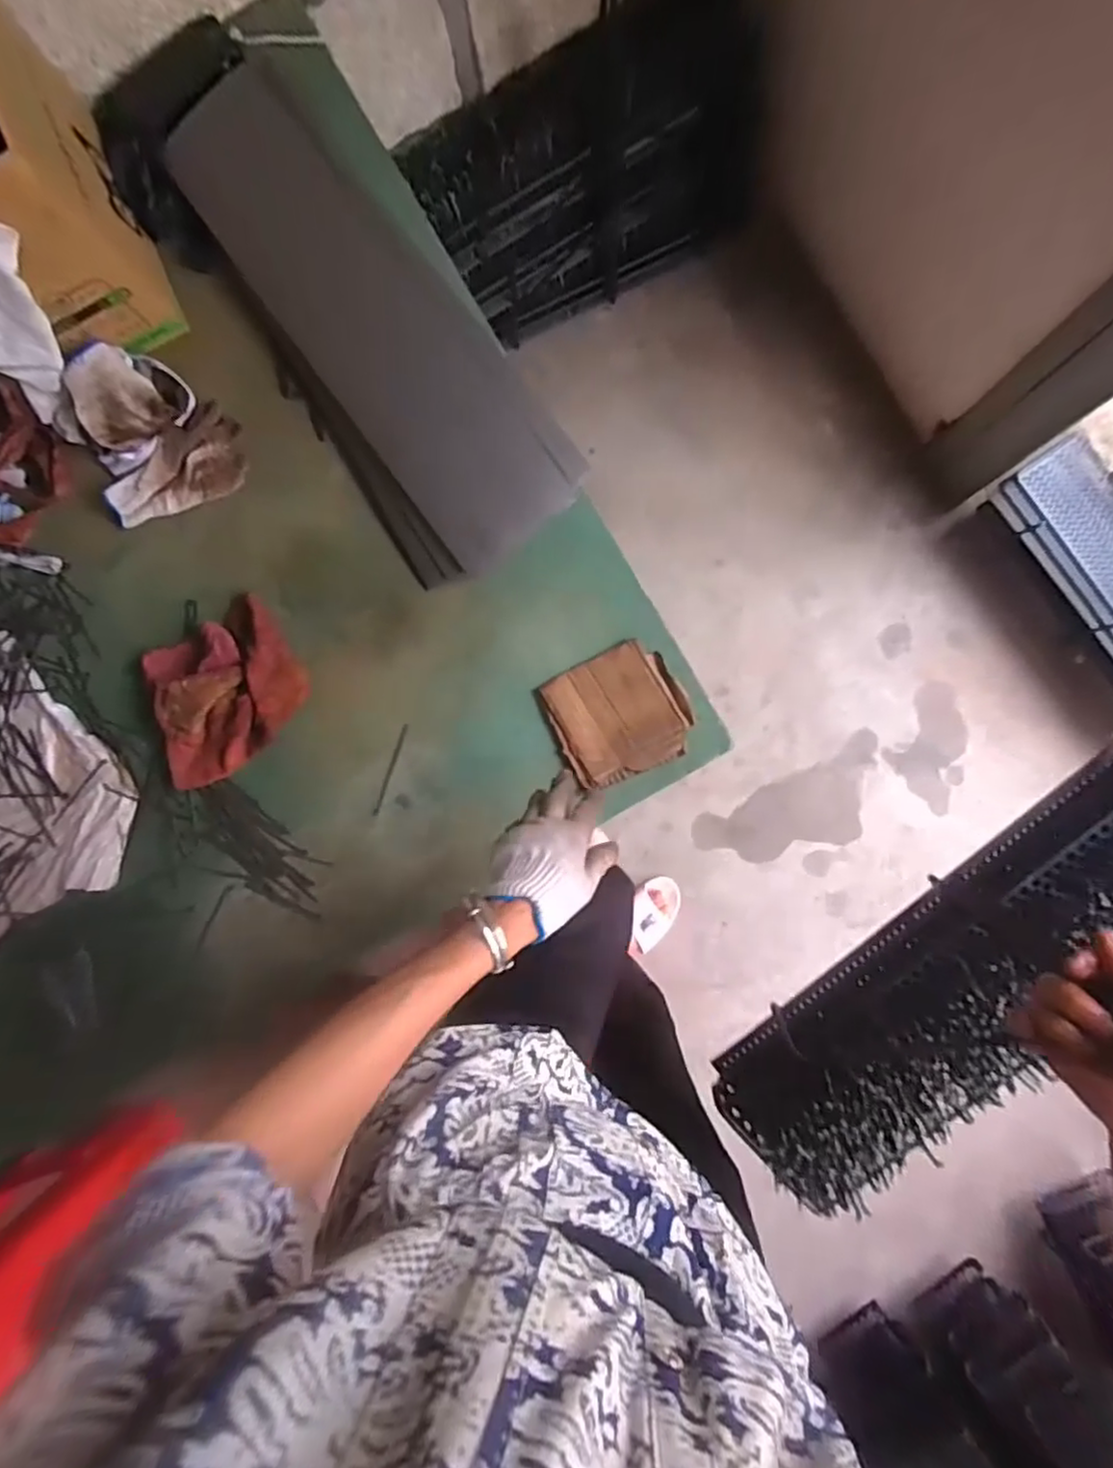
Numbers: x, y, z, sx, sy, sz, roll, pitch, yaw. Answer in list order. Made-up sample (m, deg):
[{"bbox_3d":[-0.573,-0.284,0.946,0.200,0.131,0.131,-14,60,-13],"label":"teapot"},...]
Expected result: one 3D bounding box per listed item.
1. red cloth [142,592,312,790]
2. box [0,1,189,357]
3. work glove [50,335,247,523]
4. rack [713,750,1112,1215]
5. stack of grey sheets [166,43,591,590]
[{"bbox_3d":[-0.374,-0.048,0.710,0.190,0.044,0.152,-38,85,2],"label":"red cloth"},{"bbox_3d":[-0.540,-0.551,0.634,0.172,0.241,0.291,-27,86,3],"label":"box"},{"bbox_3d":[-0.462,-0.335,0.722,0.167,0.063,0.176,-33,86,2],"label":"work glove"},{"bbox_3d":[0.422,0.199,0.588,0.608,0.161,0.122,-43,85,10],"label":"rack"},{"bbox_3d":[-0.226,-0.452,0.726,0.225,0.083,0.594,-37,86,2],"label":"stack of grey sheets"}]

